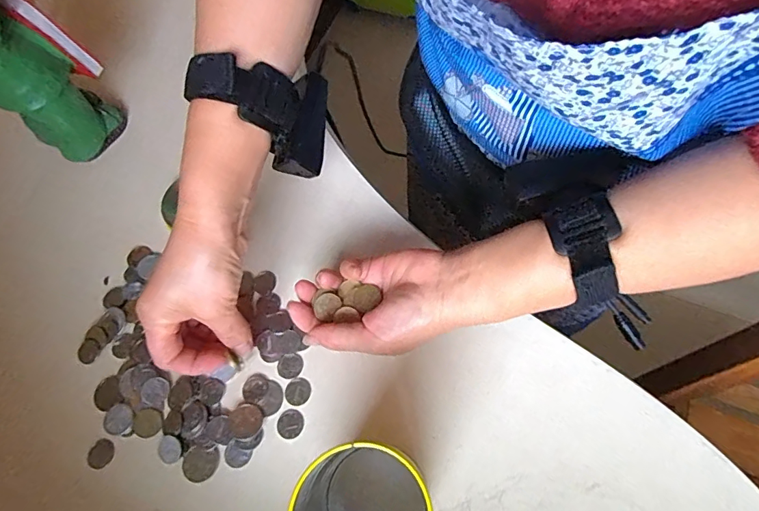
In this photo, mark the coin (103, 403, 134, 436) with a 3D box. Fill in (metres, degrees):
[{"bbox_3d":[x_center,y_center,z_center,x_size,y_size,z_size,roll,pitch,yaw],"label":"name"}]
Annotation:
[{"bbox_3d":[-0.189,0.119,0.332,0.023,0.004,0.020,-22,78,4],"label":"coin"}]

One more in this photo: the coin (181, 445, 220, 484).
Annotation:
[{"bbox_3d":[-0.125,0.145,0.317,0.024,0.004,0.022,5,66,6],"label":"coin"}]

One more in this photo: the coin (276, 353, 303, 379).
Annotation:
[{"bbox_3d":[-0.067,0.082,0.342,0.018,0.004,0.019,-1,65,3],"label":"coin"}]

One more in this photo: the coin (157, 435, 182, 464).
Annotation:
[{"bbox_3d":[-0.147,0.137,0.322,0.018,0.004,0.019,-2,80,10],"label":"coin"}]

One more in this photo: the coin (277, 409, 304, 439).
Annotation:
[{"bbox_3d":[-0.063,0.120,0.327,0.018,0.004,0.019,-1,65,3],"label":"coin"}]

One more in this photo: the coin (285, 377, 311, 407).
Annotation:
[{"bbox_3d":[-0.059,0.099,0.336,0.018,0.004,0.019,-1,66,3],"label":"coin"}]

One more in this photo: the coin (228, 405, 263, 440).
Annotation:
[{"bbox_3d":[-0.095,0.118,0.327,0.024,0.004,0.023,-1,65,3],"label":"coin"}]

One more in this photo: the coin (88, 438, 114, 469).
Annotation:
[{"bbox_3d":[-0.198,0.141,0.327,0.016,0.005,0.020,30,77,2],"label":"coin"}]

